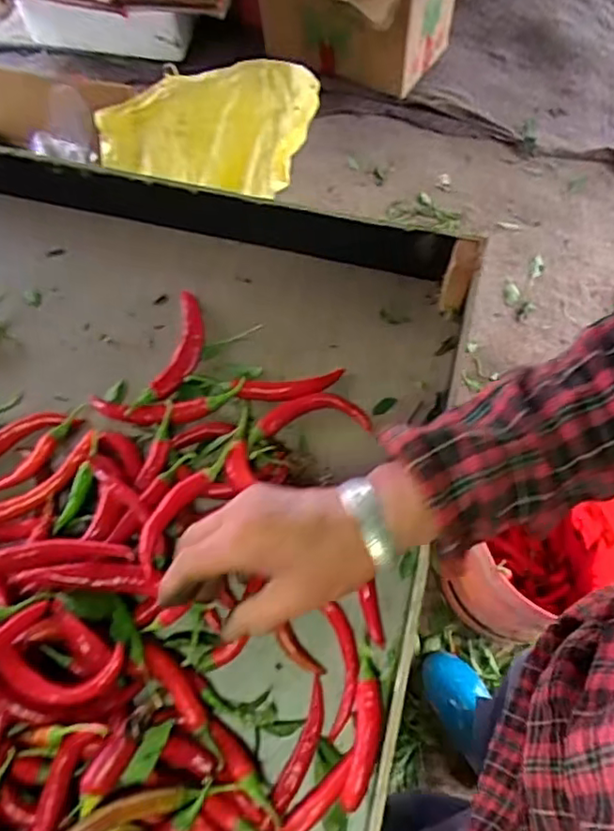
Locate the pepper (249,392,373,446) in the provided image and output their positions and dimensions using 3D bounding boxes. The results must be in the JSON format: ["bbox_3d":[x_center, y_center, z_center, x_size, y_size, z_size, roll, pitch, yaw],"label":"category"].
[{"bbox_3d":[0.000,0.000,0.546,0.106,0.019,0.041,-7,65,-5],"label":"pepper"}]

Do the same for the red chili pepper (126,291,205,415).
[{"bbox_3d":[-0.120,-0.057,0.574,0.036,0.023,0.129,15,65,5],"label":"red chili pepper"}]

